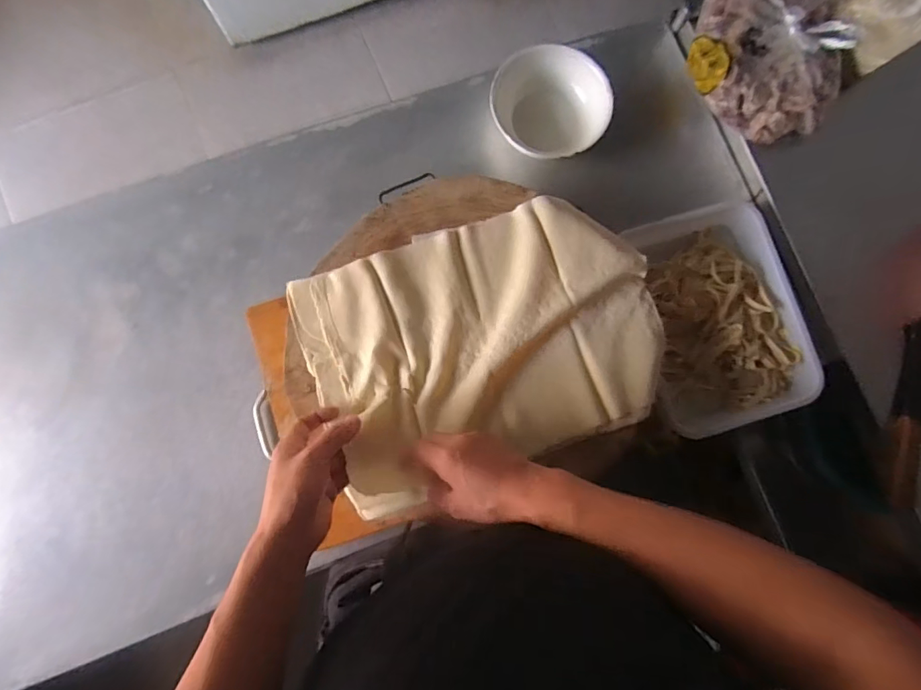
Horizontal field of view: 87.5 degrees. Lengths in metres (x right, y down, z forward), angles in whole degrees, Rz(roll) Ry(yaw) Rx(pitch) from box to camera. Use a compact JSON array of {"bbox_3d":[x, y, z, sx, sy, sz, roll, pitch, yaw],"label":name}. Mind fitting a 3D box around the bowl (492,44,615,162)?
[{"bbox_3d":[0.122,-0.333,0.681,0.143,0.076,0.154,0,83,-2],"label":"bowl"}]

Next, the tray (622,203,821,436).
[{"bbox_3d":[0.360,-0.038,0.670,0.203,0.057,0.305,-11,84,-3],"label":"tray"}]

